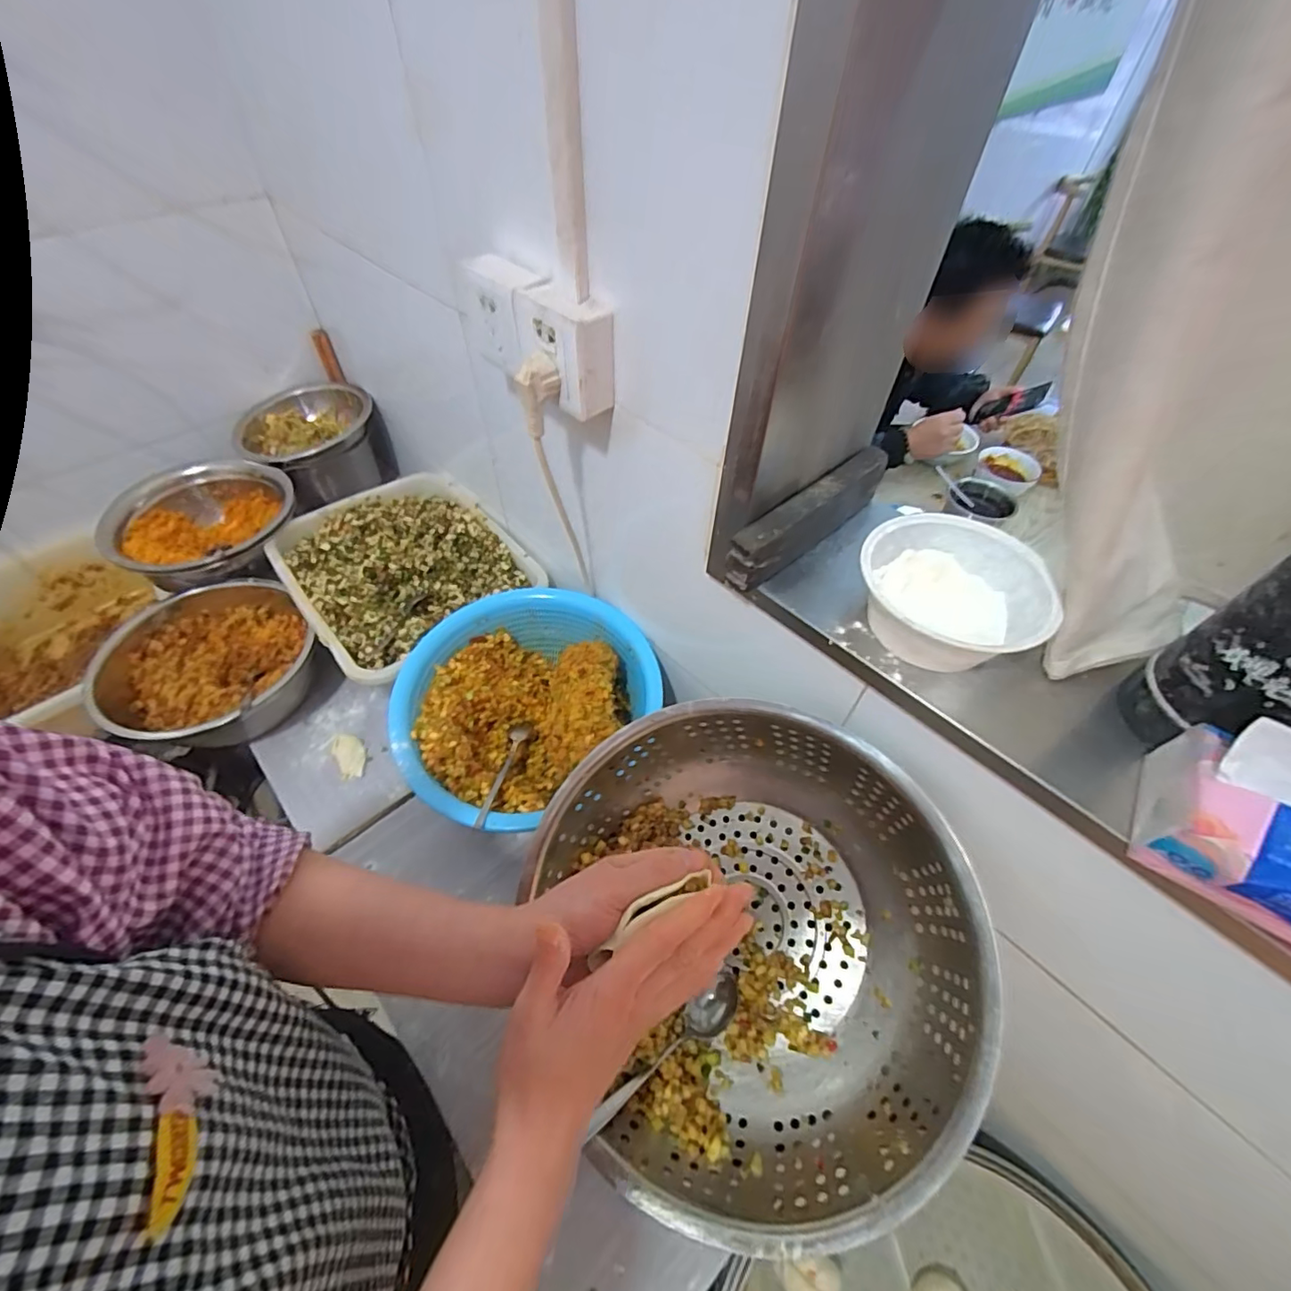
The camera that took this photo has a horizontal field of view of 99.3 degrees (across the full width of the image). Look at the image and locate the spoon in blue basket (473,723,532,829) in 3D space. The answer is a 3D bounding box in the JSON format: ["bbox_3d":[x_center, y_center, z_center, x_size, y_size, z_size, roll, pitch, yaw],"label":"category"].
[{"bbox_3d":[-0.169,0.147,0.651,0.026,0.016,0.180,5,26,2],"label":"spoon in blue basket"}]

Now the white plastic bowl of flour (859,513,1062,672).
[{"bbox_3d":[0.238,-0.035,0.439,0.135,0.063,0.131,1,50,-1],"label":"white plastic bowl of flour"}]

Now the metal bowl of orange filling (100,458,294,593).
[{"bbox_3d":[-0.701,-0.189,0.891,0.256,0.095,0.225,-27,56,-22],"label":"metal bowl of orange filling"}]

